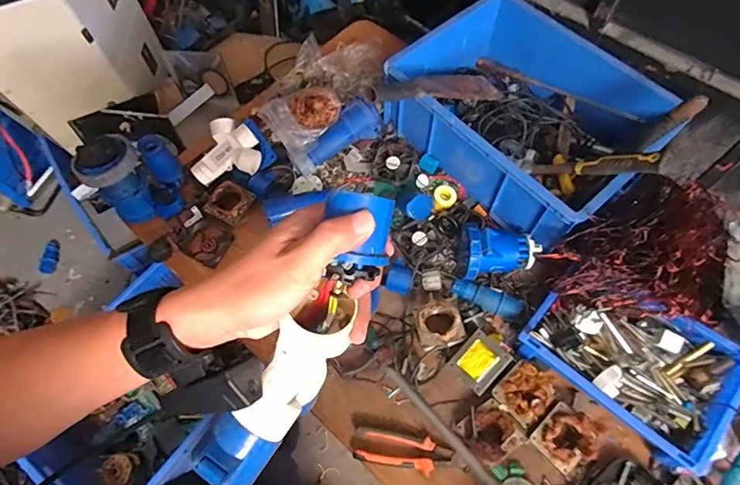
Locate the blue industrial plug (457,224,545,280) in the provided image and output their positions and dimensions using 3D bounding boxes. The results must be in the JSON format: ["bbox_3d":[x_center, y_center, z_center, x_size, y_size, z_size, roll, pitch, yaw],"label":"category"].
[{"bbox_3d":[0.239,0.008,0.841,0.144,0.088,0.099,-8,64,-4],"label":"blue industrial plug"}]

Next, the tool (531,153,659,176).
[{"bbox_3d":[0.396,-0.135,0.810,0.029,0.237,0.034,-39,110,-17],"label":"tool"}]

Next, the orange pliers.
[{"bbox_3d":[0.055,0.346,0.747,0.153,0.021,0.055,11,64,6],"label":"orange pliers"}]

